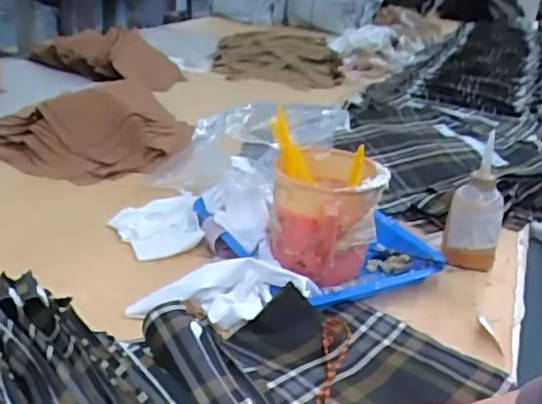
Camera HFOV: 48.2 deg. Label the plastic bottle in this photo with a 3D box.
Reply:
[{"bbox_3d":[0.245,0.011,0.724,0.058,0.138,0.053,2,25,-10],"label":"plastic bottle"}]

